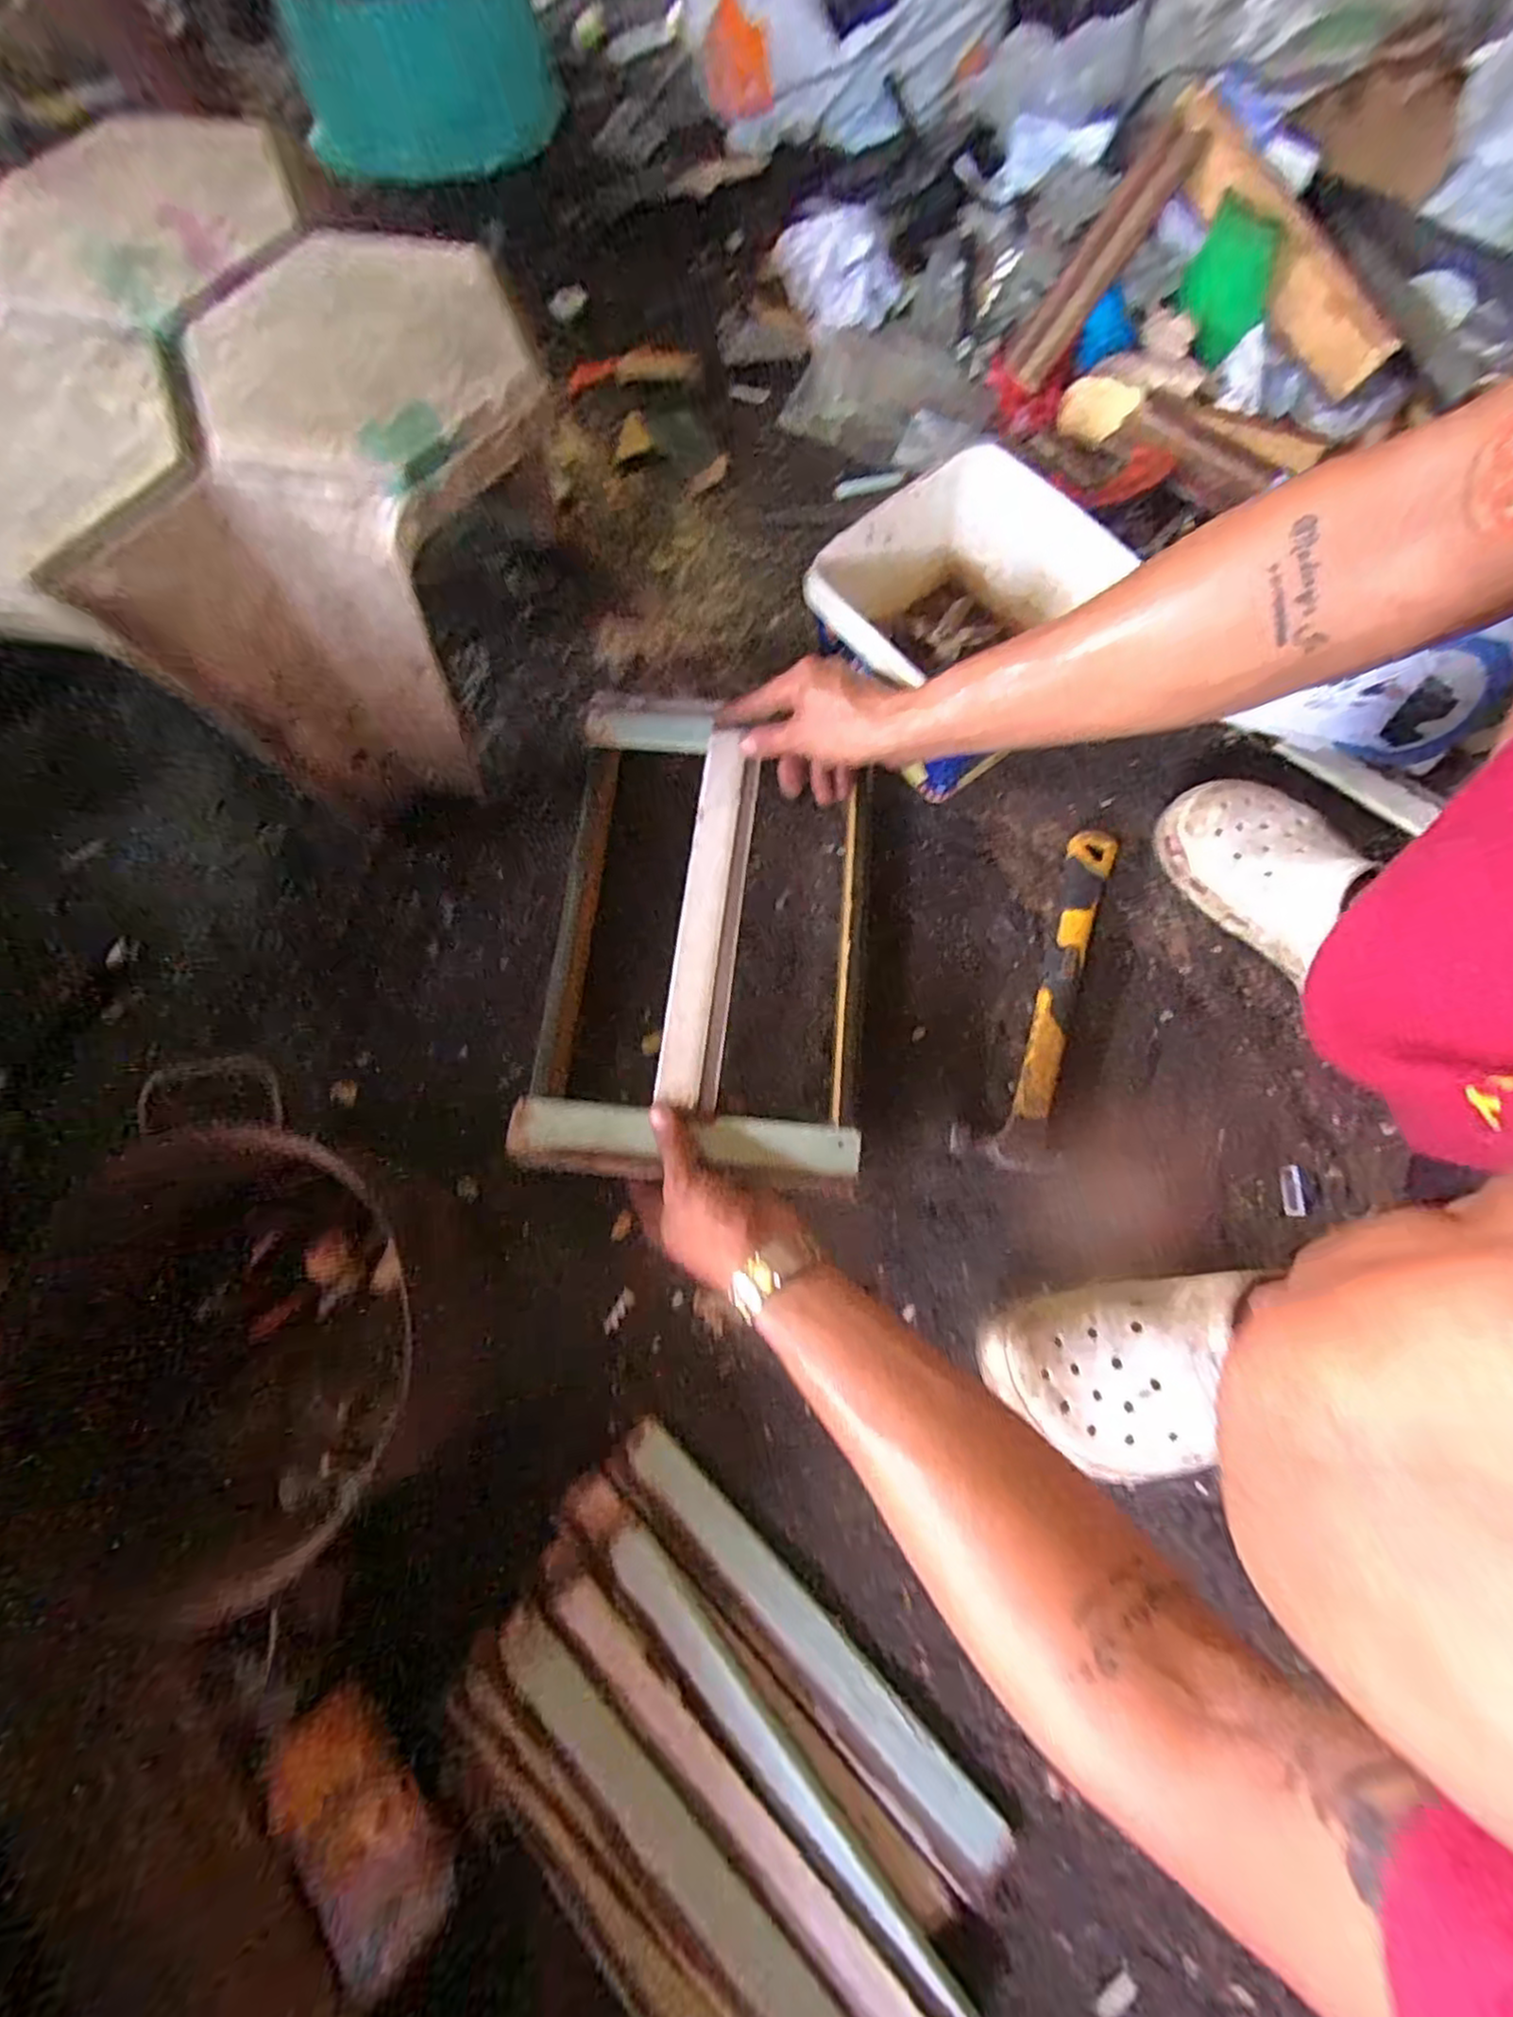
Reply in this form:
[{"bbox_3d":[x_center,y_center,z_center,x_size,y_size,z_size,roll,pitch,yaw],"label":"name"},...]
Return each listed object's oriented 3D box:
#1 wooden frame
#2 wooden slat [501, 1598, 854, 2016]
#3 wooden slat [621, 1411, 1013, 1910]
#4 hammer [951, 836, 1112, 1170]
[{"bbox_3d":[-0.037,-0.065,0.532,0.229,0.037,0.368,3,75,1],"label":"wooden frame"},{"bbox_3d":[-0.046,0.475,0.403,0.294,0.010,0.045,39,78,18],"label":"wooden slat"},{"bbox_3d":[0.026,0.386,0.445,0.297,0.012,0.046,41,66,18],"label":"wooden slat"},{"bbox_3d":[0.229,-0.011,0.557,0.077,0.033,0.280,20,76,5],"label":"hammer"}]

